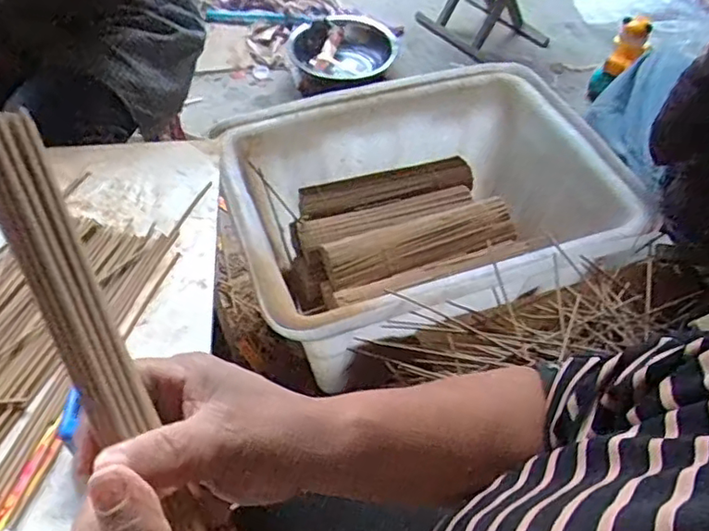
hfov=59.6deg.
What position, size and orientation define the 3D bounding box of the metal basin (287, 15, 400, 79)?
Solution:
[{"bbox_3d":[-0.017,-0.596,1.626,0.251,0.072,0.295,20,52,14],"label":"metal basin"}]

